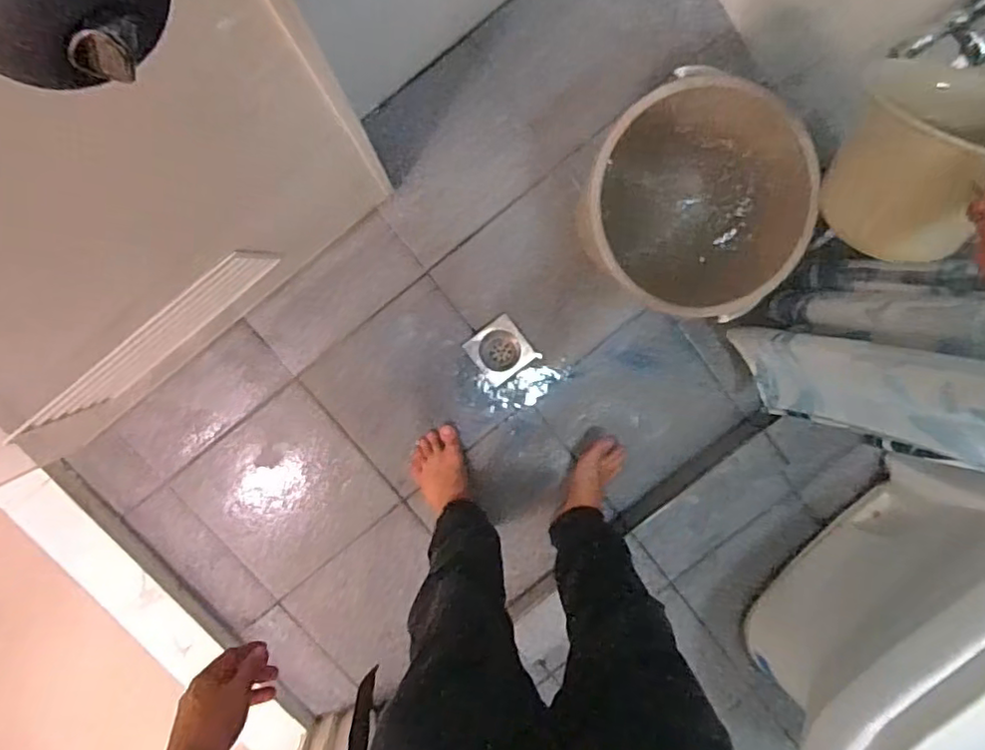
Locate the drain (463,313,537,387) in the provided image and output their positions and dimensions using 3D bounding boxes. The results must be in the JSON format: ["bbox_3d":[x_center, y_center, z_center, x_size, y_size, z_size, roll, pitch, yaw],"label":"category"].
[{"bbox_3d":[0.013,-0.043,1.095,0.095,0.009,0.095,-38,99,2],"label":"drain"}]

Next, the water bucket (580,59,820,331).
[{"bbox_3d":[0.268,-0.247,0.908,0.288,0.272,0.252,16,97,-7],"label":"water bucket"}]

